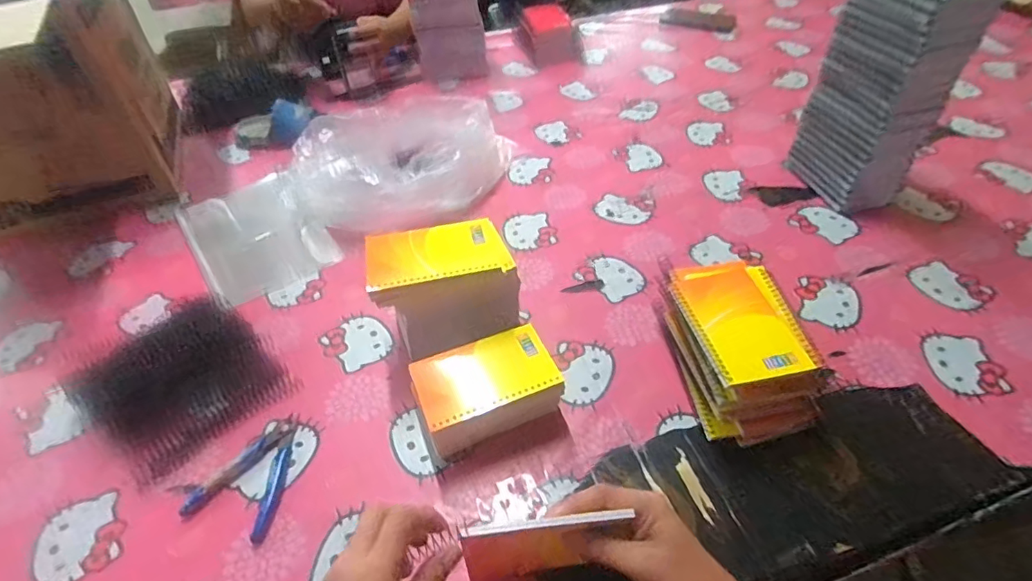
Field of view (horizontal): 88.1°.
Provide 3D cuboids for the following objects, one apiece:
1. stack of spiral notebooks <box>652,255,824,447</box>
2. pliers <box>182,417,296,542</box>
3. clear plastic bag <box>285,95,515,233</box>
[{"bbox_3d":[0.220,0.052,0.546,0.105,0.097,0.176,-10,45,-7],"label":"stack of spiral notebooks"},{"bbox_3d":[-0.251,0.174,0.516,0.083,0.008,0.111,11,47,14],"label":"pliers"},{"bbox_3d":[-0.157,-0.195,0.803,0.341,0.104,0.197,-24,49,-20],"label":"clear plastic bag"}]

